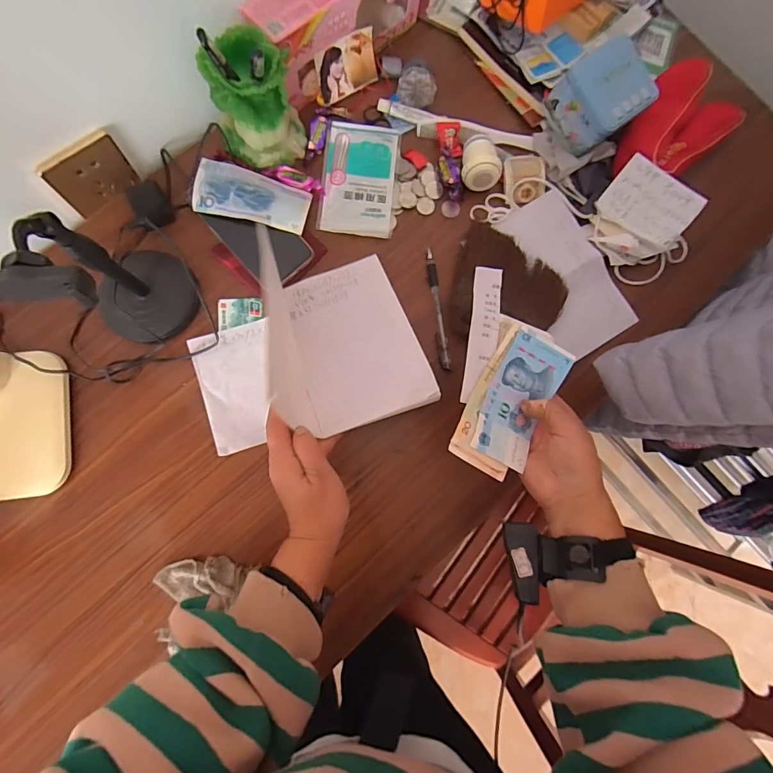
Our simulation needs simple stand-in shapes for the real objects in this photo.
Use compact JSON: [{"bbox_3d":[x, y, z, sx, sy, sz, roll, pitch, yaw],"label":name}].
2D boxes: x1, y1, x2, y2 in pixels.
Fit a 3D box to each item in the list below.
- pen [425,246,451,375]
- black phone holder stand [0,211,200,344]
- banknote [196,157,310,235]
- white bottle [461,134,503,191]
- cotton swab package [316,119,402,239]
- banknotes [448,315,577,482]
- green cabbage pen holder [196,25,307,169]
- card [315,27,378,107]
[{"bbox_3d":[0.065,-0.098,0.522,0.012,0.007,0.156,-6,83,-5],"label":"pen"},{"bbox_3d":[-0.273,-0.103,0.395,0.091,0.220,0.116,-8,83,-5],"label":"black phone holder stand"},{"bbox_3d":[-0.174,-0.244,0.534,0.144,0.012,0.071,15,78,-6],"label":"banknote"},{"bbox_3d":[0.124,-0.291,0.533,0.049,0.039,0.067,7,82,-3],"label":"white bottle"},{"bbox_3d":[-0.035,-0.274,0.539,0.098,0.009,0.154,6,82,-3],"label":"cotton swab package"},{"bbox_3d":[0.129,0.014,0.424,0.083,0.027,0.155,25,82,0],"label":"banknotes"},{"bbox_3d":[-0.153,-0.329,0.470,0.099,0.137,0.078,-17,84,-6],"label":"green cabbage pen holder"},{"bbox_3d":[-0.048,-0.412,0.536,0.086,0.061,0.010,-29,60,-10],"label":"card"}]

